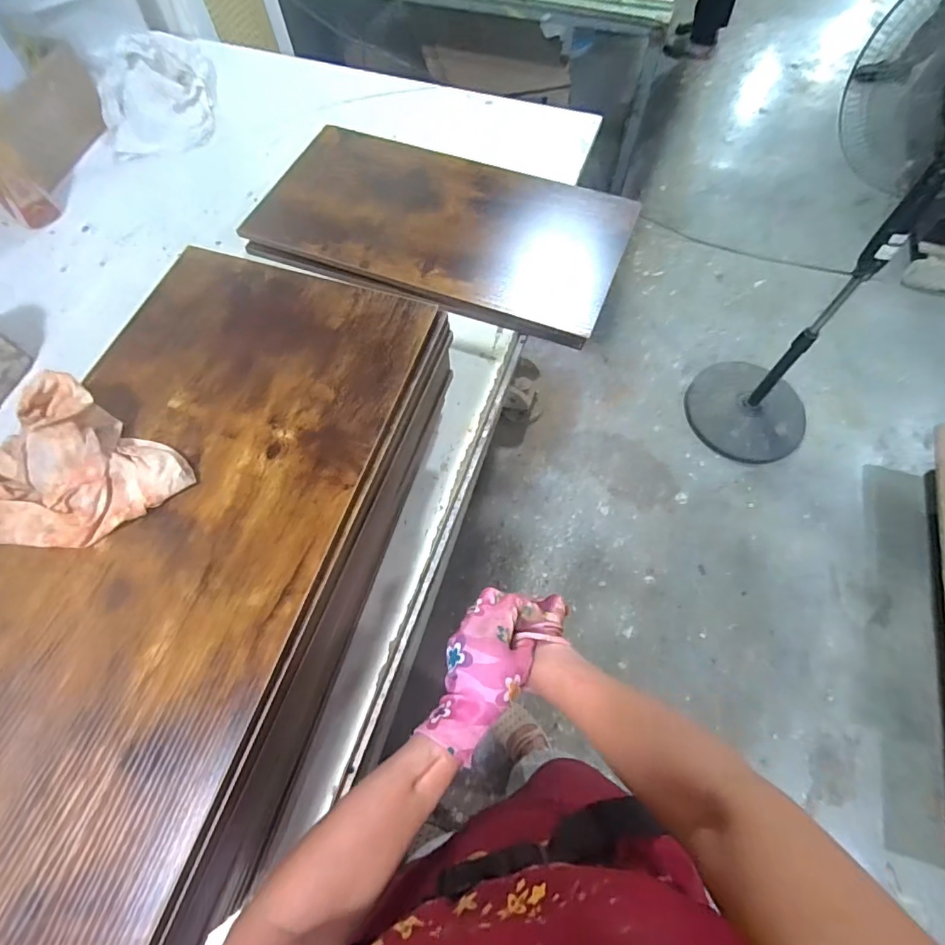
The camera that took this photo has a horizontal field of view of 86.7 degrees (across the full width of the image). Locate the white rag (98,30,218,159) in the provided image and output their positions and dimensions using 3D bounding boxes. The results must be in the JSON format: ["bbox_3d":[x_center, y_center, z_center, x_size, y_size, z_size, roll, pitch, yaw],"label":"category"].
[{"bbox_3d":[-0.572,-0.688,0.900,0.186,0.077,0.264,-10,66,-4],"label":"white rag"}]

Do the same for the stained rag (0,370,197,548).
[{"bbox_3d":[-0.325,0.000,0.379,0.137,0.050,0.145,42,72,16],"label":"stained rag"}]

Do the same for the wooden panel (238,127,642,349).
[{"bbox_3d":[-0.046,-0.380,0.763,0.533,0.029,0.312,20,67,7],"label":"wooden panel"}]

